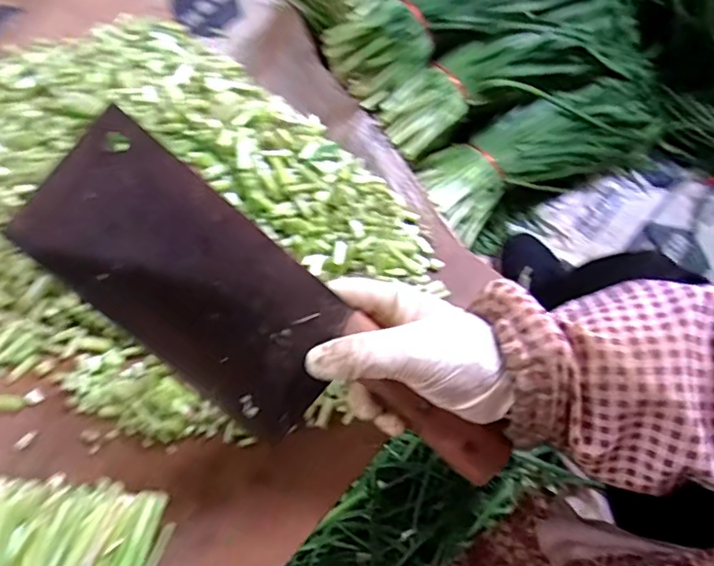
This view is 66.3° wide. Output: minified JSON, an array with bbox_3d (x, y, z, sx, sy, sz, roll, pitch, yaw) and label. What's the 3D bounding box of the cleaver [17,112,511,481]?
[{"bbox_3d":[-0.043,0.030,0.313,0.285,0.029,0.092,37,94,-9],"label":"cleaver"}]

